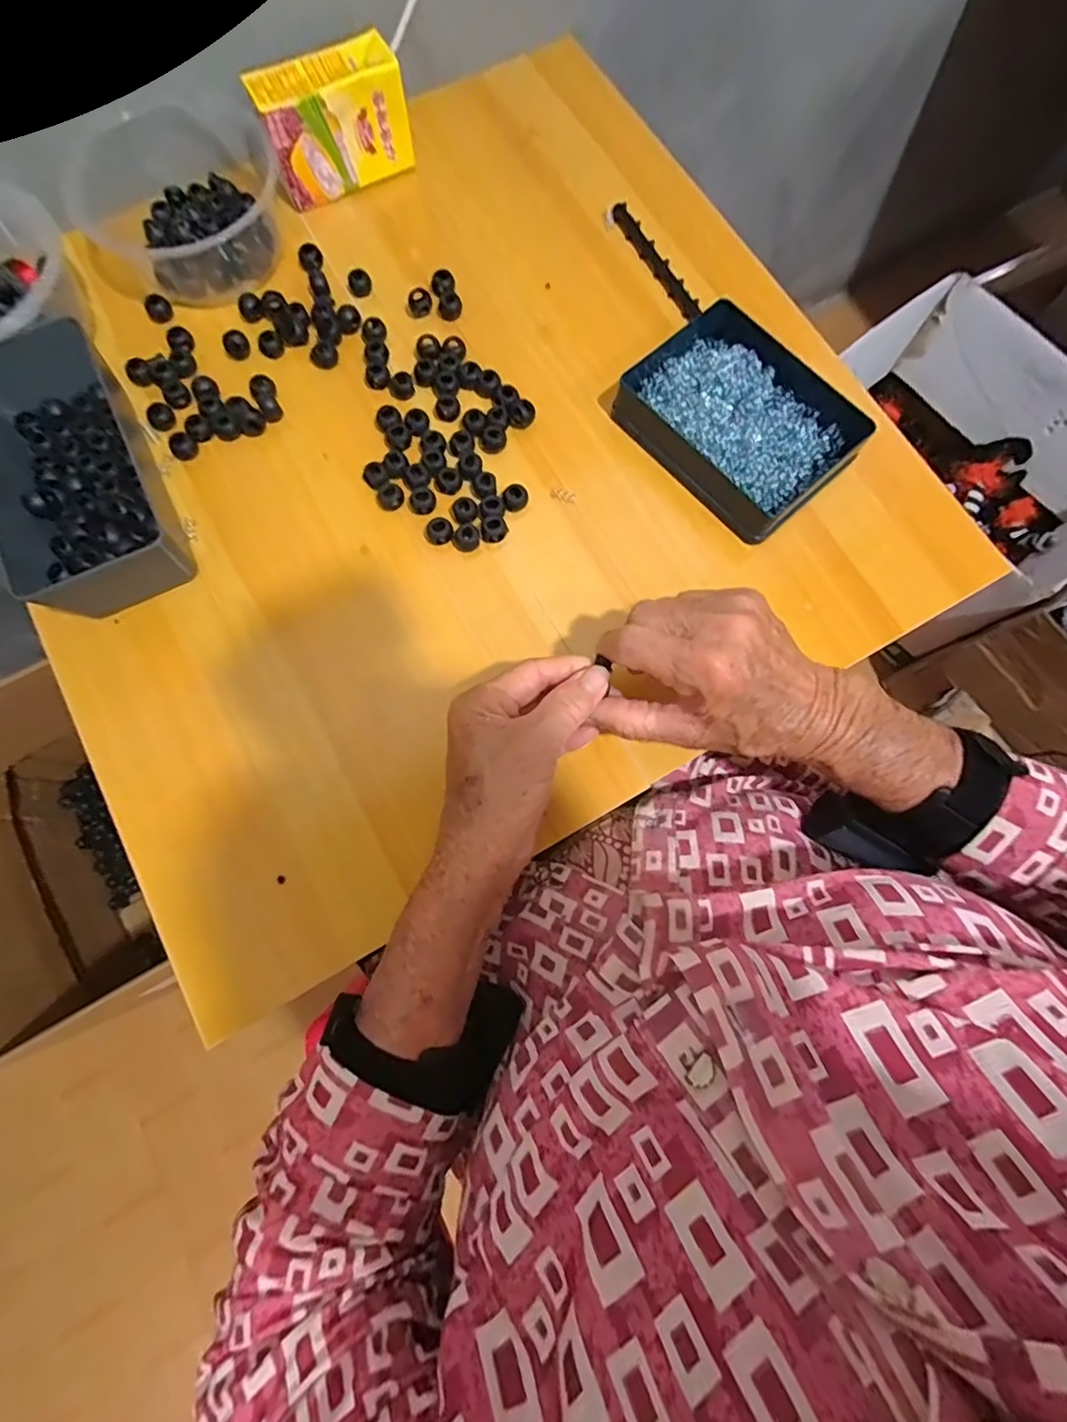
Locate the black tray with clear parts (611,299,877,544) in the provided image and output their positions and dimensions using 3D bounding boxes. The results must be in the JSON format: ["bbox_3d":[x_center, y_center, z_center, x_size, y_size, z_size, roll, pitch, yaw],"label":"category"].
[{"bbox_3d":[0.141,-0.204,0.379,0.108,0.031,0.150,-41,81,-9],"label":"black tray with clear parts"}]

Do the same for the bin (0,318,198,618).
[{"bbox_3d":[-0.298,-0.153,0.350,0.083,0.049,0.188,-26,79,-6],"label":"bin"}]

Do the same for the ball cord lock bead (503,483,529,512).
[{"bbox_3d":[-0.012,-0.148,0.376,0.018,0.011,0.017,0,78,-1],"label":"ball cord lock bead"}]

